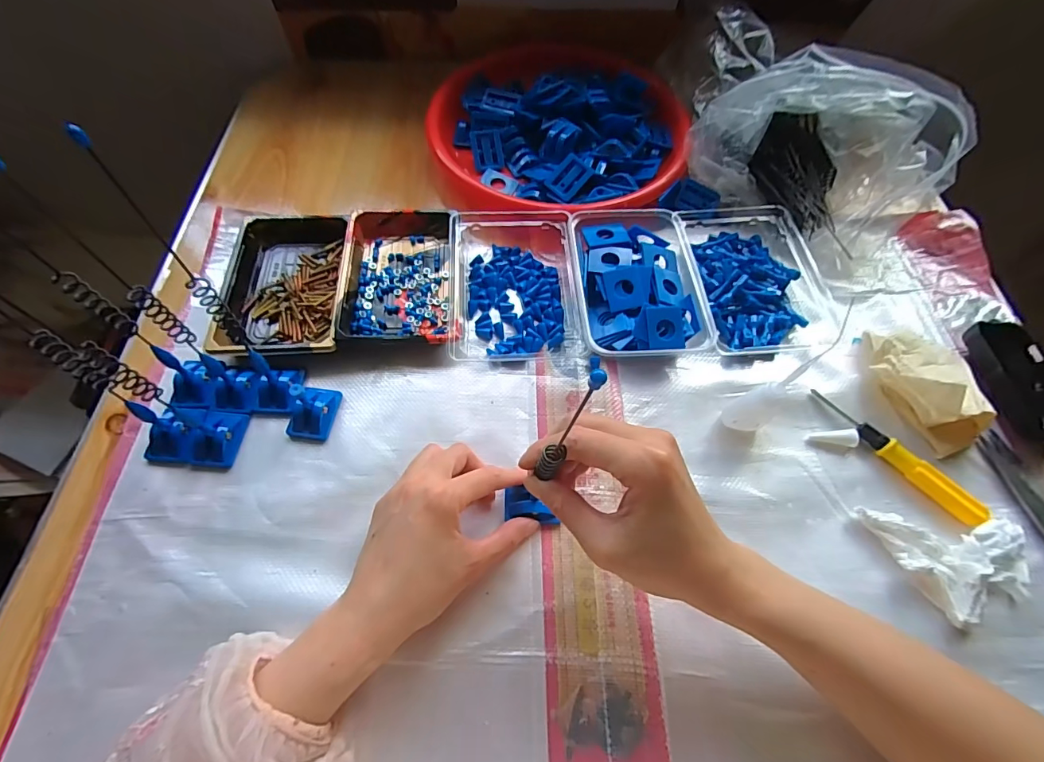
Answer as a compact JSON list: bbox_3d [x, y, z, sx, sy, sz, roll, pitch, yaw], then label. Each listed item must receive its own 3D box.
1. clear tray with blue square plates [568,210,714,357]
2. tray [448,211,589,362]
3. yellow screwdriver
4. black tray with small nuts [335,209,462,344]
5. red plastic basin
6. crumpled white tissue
[{"bbox_3d":[0.106,-0.090,0.429,0.116,0.035,0.164,-2,62,-3],"label":"clear tray with blue square plates"},{"bbox_3d":[-0.007,-0.101,0.435,0.121,0.031,0.169,-1,62,-2],"label":"tray"},{"bbox_3d":[0.296,0.058,0.364,0.017,0.016,0.139,-38,69,-19],"label":"yellow screwdriver"},{"bbox_3d":[-0.115,-0.108,0.437,0.104,0.029,0.156,-4,62,-3],"label":"black tray with small nuts"},{"bbox_3d":[0.044,-0.303,0.536,0.283,0.060,0.283,1,61,-1],"label":"red plastic basin"},{"bbox_3d":[0.305,0.131,0.319,0.103,0.026,0.070,6,62,2],"label":"crumpled white tissue"}]

